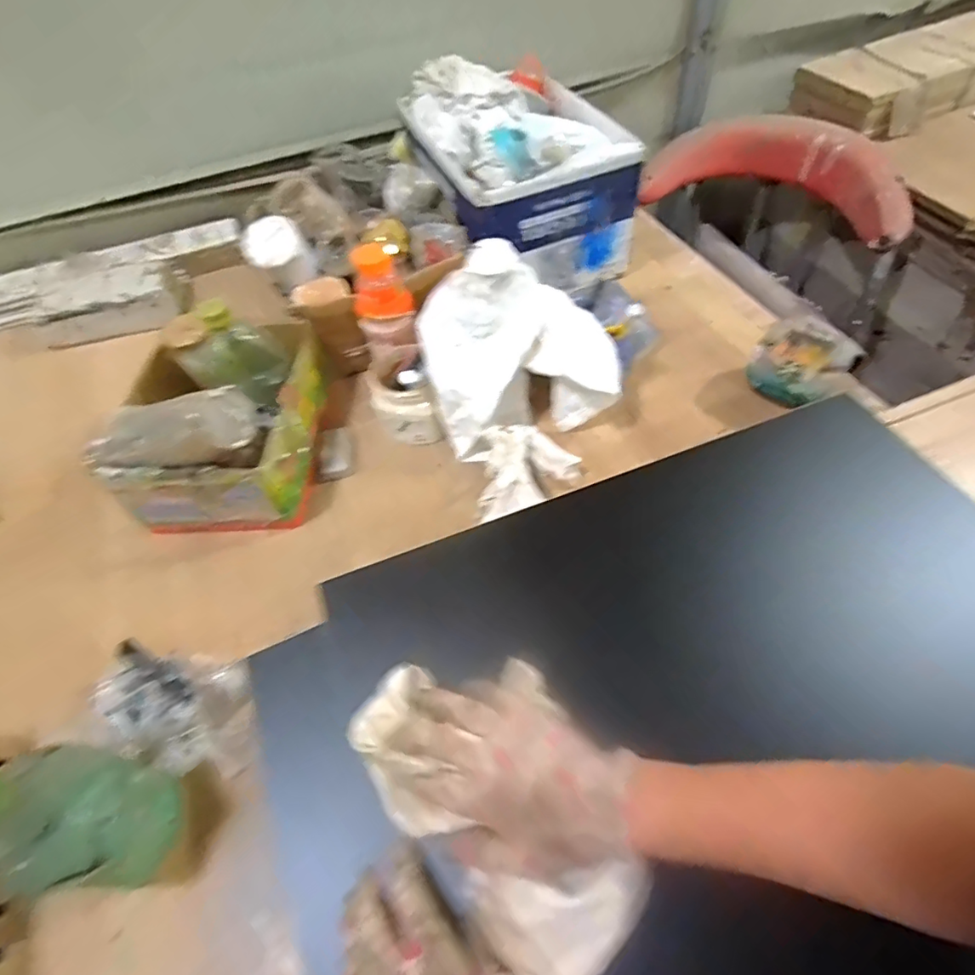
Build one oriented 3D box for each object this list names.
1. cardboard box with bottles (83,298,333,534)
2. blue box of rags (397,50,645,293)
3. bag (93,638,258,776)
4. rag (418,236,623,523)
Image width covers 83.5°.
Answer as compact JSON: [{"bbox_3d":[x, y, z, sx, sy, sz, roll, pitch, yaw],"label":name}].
[{"bbox_3d":[-0.316,-0.086,0.639,0.207,0.168,0.234,-5,54,0],"label":"cardboard box with bottles"},{"bbox_3d":[0.042,-0.480,0.841,0.249,0.195,0.330,-20,55,-11],"label":"blue box of rags"},{"bbox_3d":[-0.284,0.199,0.498,0.133,0.059,0.100,1,54,5],"label":"bag"},{"bbox_3d":[0.047,-0.126,0.614,0.195,0.202,0.189,-24,56,-13],"label":"rag"}]

